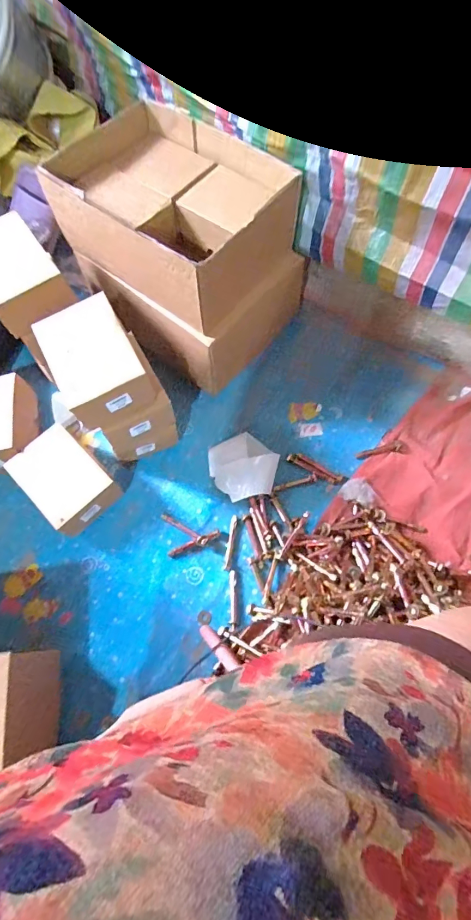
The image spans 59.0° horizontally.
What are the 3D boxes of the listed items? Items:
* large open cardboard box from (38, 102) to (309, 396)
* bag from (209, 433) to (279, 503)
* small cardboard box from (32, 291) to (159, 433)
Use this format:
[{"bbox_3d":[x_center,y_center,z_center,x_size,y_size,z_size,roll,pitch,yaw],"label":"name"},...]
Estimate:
[{"bbox_3d":[-0.116,-0.432,0.892,0.446,0.348,0.327,35,72,12],"label":"large open cardboard box"},{"bbox_3d":[0.019,0.014,0.894,0.134,0.027,0.149,-39,74,-15],"label":"bag"},{"bbox_3d":[-0.239,-0.163,0.711,0.131,0.115,0.171,-29,71,-11],"label":"small cardboard box"}]

